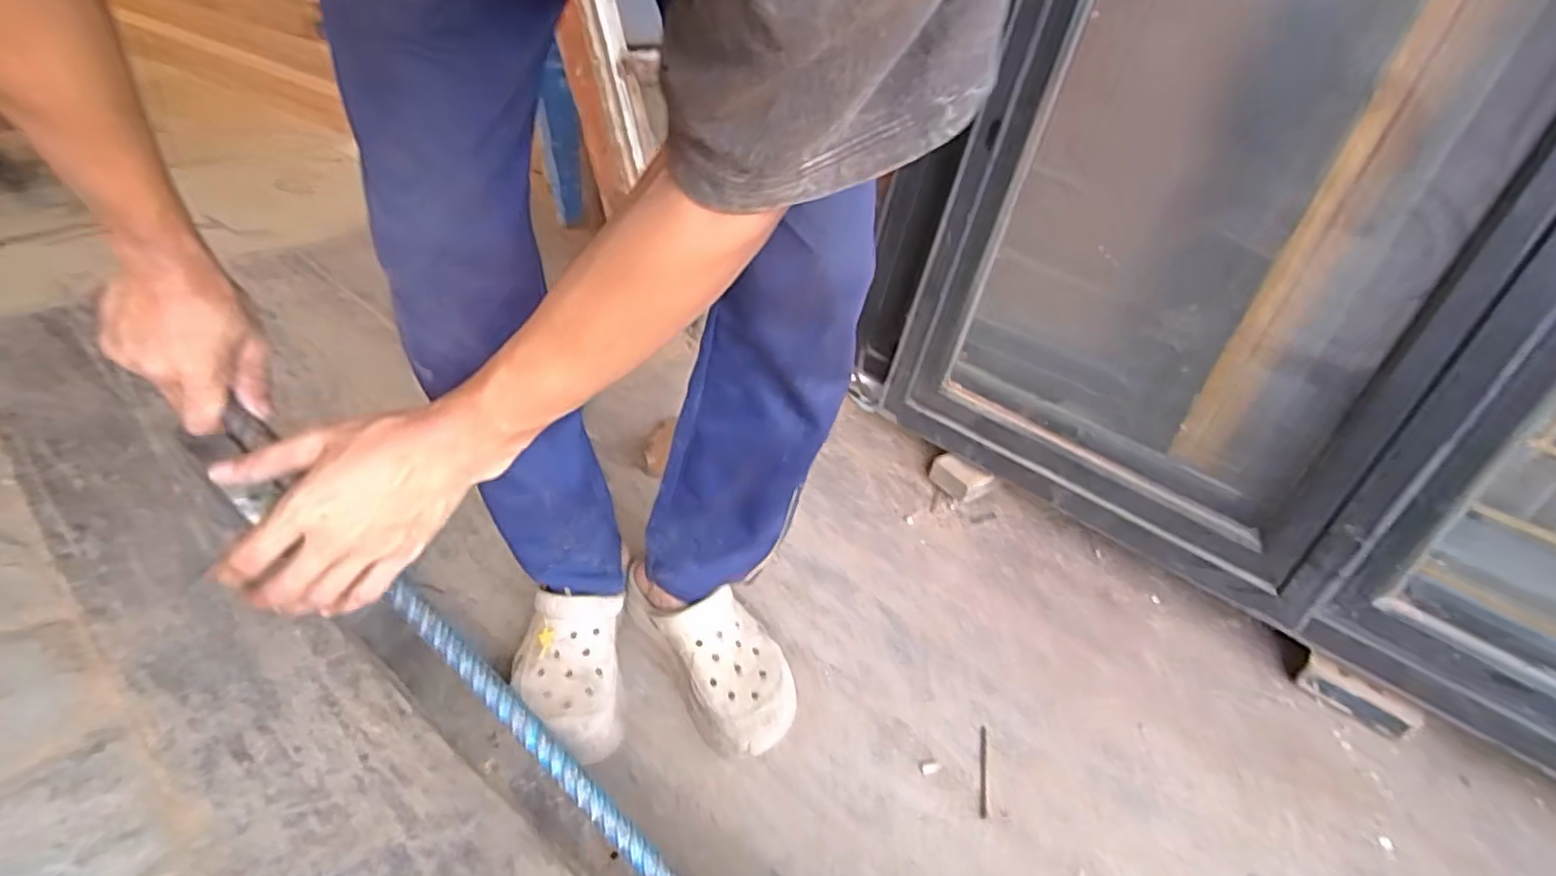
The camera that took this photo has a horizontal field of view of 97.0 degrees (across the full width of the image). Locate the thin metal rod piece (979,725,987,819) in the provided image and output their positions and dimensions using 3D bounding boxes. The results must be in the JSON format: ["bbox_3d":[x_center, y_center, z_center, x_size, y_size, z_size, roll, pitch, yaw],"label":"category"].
[{"bbox_3d":[0.215,0.348,0.724,0.008,0.004,0.098,13,37,7],"label":"thin metal rod piece"}]

